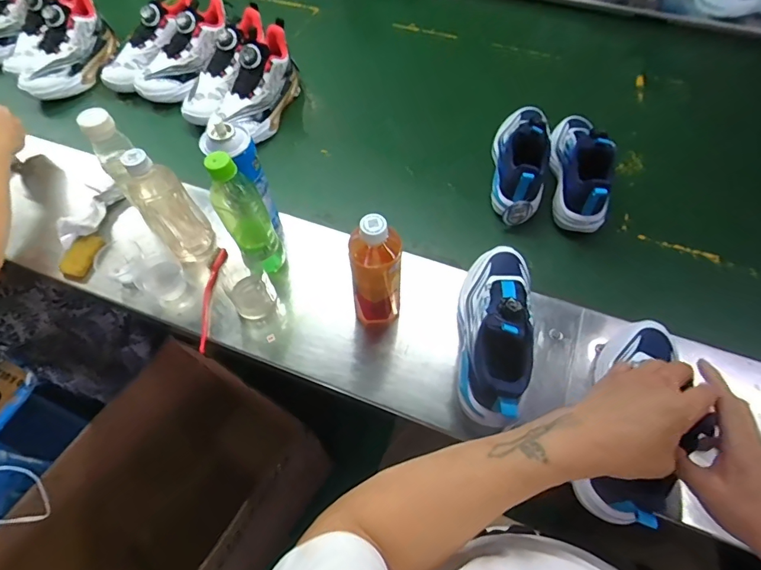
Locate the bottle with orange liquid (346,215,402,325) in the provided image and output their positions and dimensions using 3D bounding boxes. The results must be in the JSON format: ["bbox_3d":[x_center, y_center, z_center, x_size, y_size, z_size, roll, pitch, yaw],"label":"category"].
[{"bbox_3d":[-0.003,-0.015,0.540,0.064,0.180,0.059,-1,61,1],"label":"bottle with orange liquid"}]

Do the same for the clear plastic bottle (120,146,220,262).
[{"bbox_3d":[-0.291,-0.103,0.606,0.069,0.183,0.059,-38,67,-17],"label":"clear plastic bottle"}]

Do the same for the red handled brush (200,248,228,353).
[{"bbox_3d":[-0.249,0.018,0.628,0.023,0.017,0.168,-1,61,2],"label":"red handled brush"}]

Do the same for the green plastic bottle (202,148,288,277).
[{"bbox_3d":[-0.172,-0.082,0.567,0.058,0.202,0.048,-28,64,-13],"label":"green plastic bottle"}]

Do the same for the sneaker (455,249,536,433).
[{"bbox_3d":[0.140,0.045,0.536,0.077,0.104,0.232,10,62,7],"label":"sneaker"}]

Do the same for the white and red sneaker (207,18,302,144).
[{"bbox_3d":[-0.231,-0.379,0.815,0.095,0.119,0.211,20,64,13],"label":"white and red sneaker"}]

